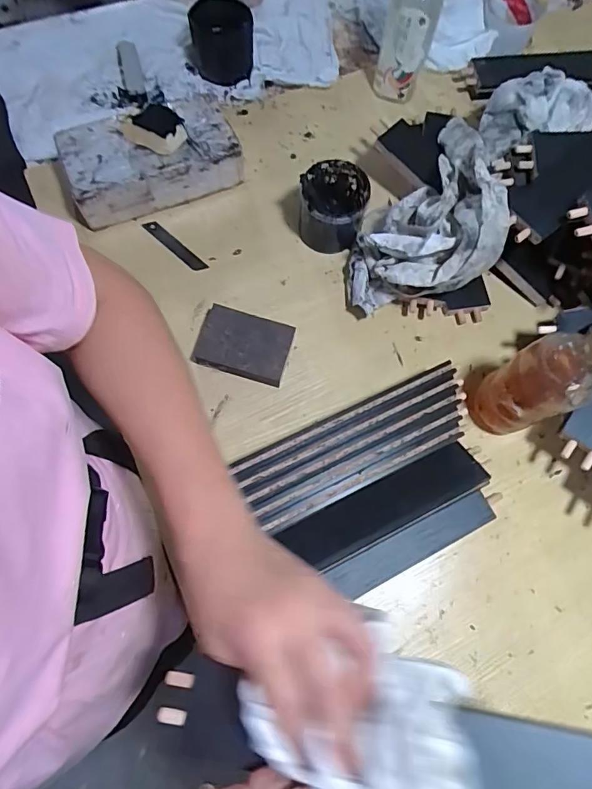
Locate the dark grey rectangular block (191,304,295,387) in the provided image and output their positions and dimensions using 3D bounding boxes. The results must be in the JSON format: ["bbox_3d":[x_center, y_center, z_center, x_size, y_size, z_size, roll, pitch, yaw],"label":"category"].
[{"bbox_3d":[-0.060,-0.056,0.541,0.102,0.019,0.069,15,71,3],"label":"dark grey rectangular block"}]

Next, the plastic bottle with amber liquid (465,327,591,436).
[{"bbox_3d":[0.236,-0.014,0.459,0.063,0.200,0.074,-31,75,-12],"label":"plastic bottle with amber liquid"}]

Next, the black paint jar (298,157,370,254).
[{"bbox_3d":[0.044,-0.224,0.577,0.075,0.073,0.083,15,71,3],"label":"black paint jar"}]

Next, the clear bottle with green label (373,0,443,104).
[{"bbox_3d":[0.146,-0.472,0.600,0.065,0.216,0.064,13,71,2],"label":"clear bottle with green label"}]

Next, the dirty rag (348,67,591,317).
[{"bbox_3d":[0.215,-0.263,0.582,0.151,0.105,0.416,36,74,9],"label":"dirty rag"}]

